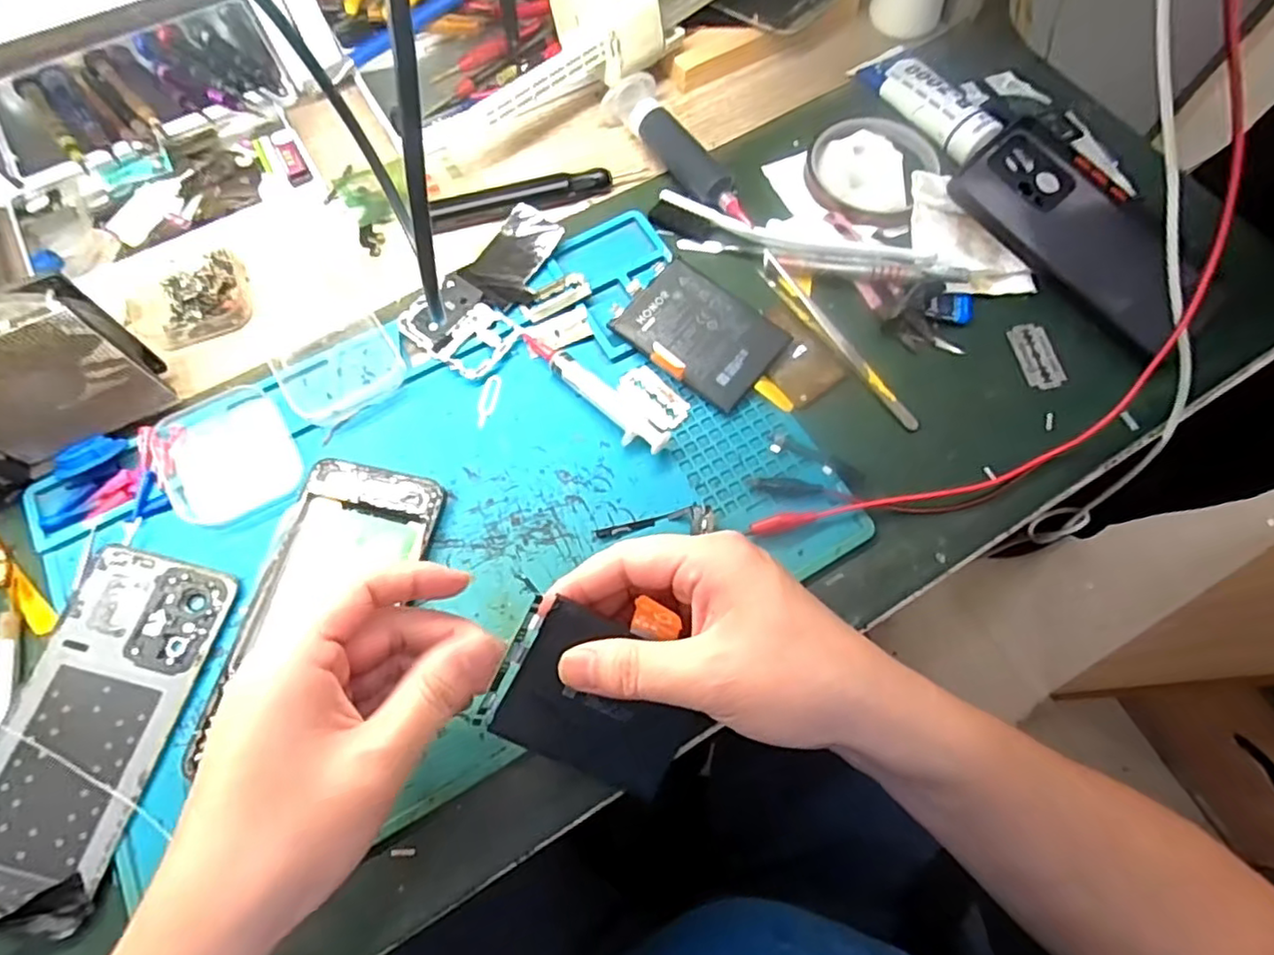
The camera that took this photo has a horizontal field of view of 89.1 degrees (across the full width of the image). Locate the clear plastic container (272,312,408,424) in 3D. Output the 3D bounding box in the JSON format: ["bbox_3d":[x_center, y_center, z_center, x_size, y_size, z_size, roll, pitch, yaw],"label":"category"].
[{"bbox_3d":[-0.169,-0.064,0.366,0.062,0.014,0.056,-33,74,-12],"label":"clear plastic container"}]

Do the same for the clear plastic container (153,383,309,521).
[{"bbox_3d":[-0.222,-0.014,0.348,0.064,0.016,0.072,-27,72,-10],"label":"clear plastic container"}]

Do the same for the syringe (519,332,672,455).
[{"bbox_3d":[-0.025,-0.049,0.362,0.104,0.010,0.018,40,74,13],"label":"syringe"}]

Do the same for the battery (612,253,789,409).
[{"bbox_3d":[0.037,-0.085,0.376,0.087,0.008,0.060,37,74,12],"label":"battery"}]

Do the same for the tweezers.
[{"bbox_3d":[0.118,-0.082,0.379,0.011,0.009,0.135,-33,74,-12],"label":"tweezers"}]

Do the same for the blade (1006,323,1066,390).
[{"bbox_3d":[0.235,-0.071,0.380,0.020,0.004,0.042,-16,70,9],"label":"blade"}]

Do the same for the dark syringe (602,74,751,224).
[{"bbox_3d":[0.026,-0.209,0.420,0.034,0.019,0.131,-29,73,-11],"label":"dark syringe"}]

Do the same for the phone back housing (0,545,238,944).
[{"bbox_3d":[-0.254,0.116,0.301,0.073,0.009,0.163,14,70,4],"label":"phone back housing"}]

